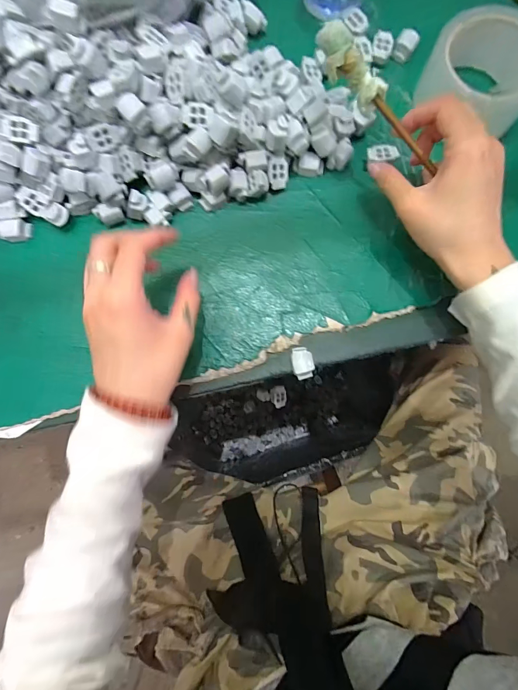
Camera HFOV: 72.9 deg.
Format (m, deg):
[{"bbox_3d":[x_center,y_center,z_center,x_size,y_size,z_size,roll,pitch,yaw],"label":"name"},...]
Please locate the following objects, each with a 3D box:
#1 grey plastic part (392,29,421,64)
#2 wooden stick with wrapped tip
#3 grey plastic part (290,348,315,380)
[{"bbox_3d":[0.142,-0.289,0.338,0.019,0.014,0.023,24,84,2],"label":"grey plastic part"},{"bbox_3d":[0.088,-0.176,0.256,0.125,0.015,0.021,40,84,-16],"label":"wooden stick with wrapped tip"},{"bbox_3d":[0.038,0.016,0.304,0.019,0.009,0.028,-8,84,-2],"label":"grey plastic part"}]

